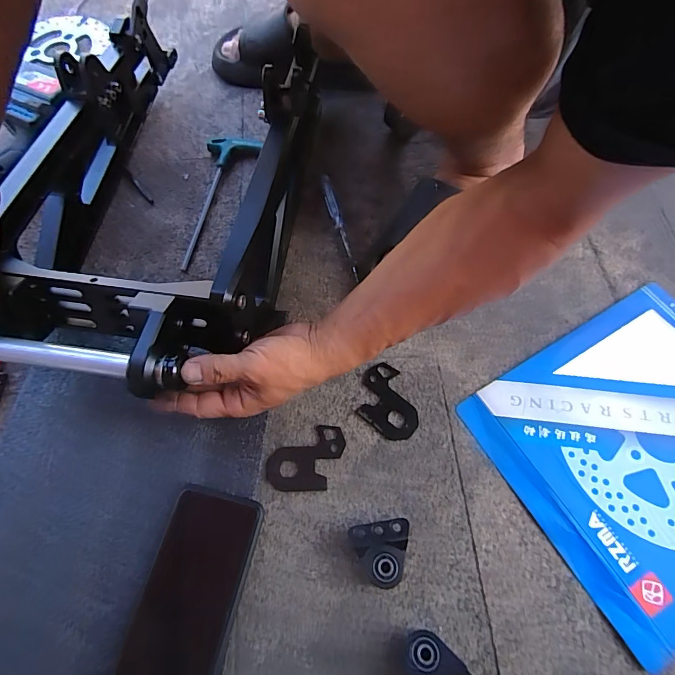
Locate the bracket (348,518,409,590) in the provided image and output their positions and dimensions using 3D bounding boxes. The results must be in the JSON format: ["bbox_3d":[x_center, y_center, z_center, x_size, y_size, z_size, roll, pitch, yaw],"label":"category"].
[{"bbox_3d":[0.036,0.177,0.338,0.045,0.026,0.047,-8,66,-3],"label":"bracket"}]

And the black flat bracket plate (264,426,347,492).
[{"bbox_3d":[-0.026,0.115,0.379,0.076,0.004,0.049,-27,68,-10],"label":"black flat bracket plate"}]

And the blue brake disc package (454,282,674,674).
[{"bbox_3d":[0.289,0.096,0.379,0.268,0.013,0.242,-29,69,-11],"label":"blue brake disc package"}]

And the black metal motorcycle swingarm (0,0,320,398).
[{"bbox_3d":[-0.181,-0.157,0.443,0.257,0.114,0.450,7,66,4],"label":"black metal motorcycle swingarm"}]

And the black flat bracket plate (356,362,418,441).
[{"bbox_3d":[0.045,0.064,0.401,0.049,0.005,0.075,-16,67,-6],"label":"black flat bracket plate"}]

